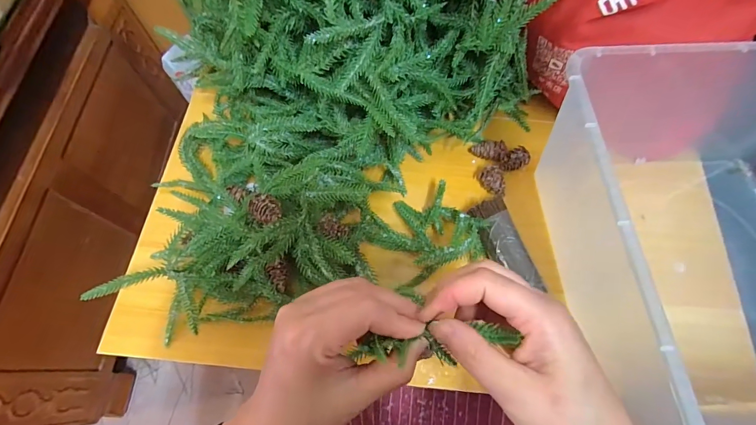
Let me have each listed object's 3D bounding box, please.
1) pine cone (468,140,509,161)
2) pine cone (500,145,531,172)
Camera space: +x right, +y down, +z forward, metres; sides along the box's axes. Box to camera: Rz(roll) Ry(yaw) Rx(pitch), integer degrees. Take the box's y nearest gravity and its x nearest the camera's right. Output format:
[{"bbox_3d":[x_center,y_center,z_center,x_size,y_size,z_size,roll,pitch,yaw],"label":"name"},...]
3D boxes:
[{"bbox_3d":[0.122,-0.068,0.408,0.040,0.022,0.018,21,69,9],"label":"pine cone"},{"bbox_3d":[0.149,-0.057,0.404,0.034,0.018,0.020,-29,70,-11],"label":"pine cone"}]

